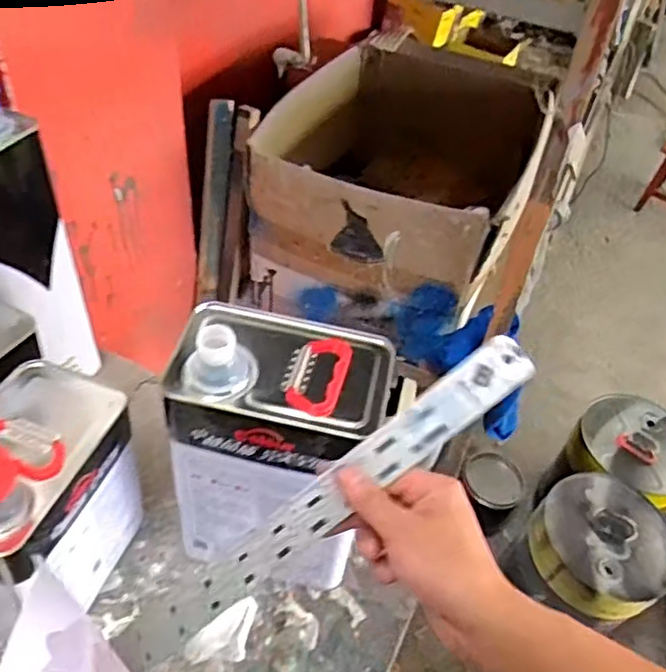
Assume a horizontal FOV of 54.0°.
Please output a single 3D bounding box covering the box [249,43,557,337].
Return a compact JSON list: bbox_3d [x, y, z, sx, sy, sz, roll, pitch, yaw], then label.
[{"bbox_3d":[0.102,-0.254,1.109,0.398,0.267,0.561,19,46,11],"label":"box"}]

